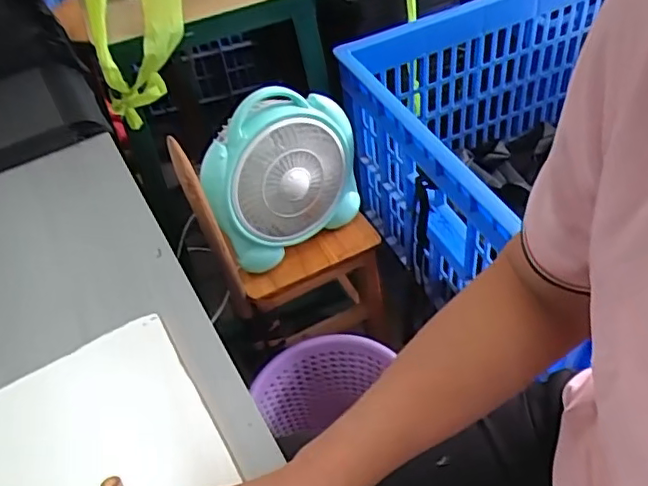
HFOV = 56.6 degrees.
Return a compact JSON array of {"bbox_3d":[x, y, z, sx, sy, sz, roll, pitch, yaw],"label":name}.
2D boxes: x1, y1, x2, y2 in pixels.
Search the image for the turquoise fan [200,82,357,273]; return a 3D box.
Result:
[{"bbox_3d":[-0.059,-0.097,0.868,0.233,0.215,0.082,-31,50,-20],"label":"turquoise fan"}]

